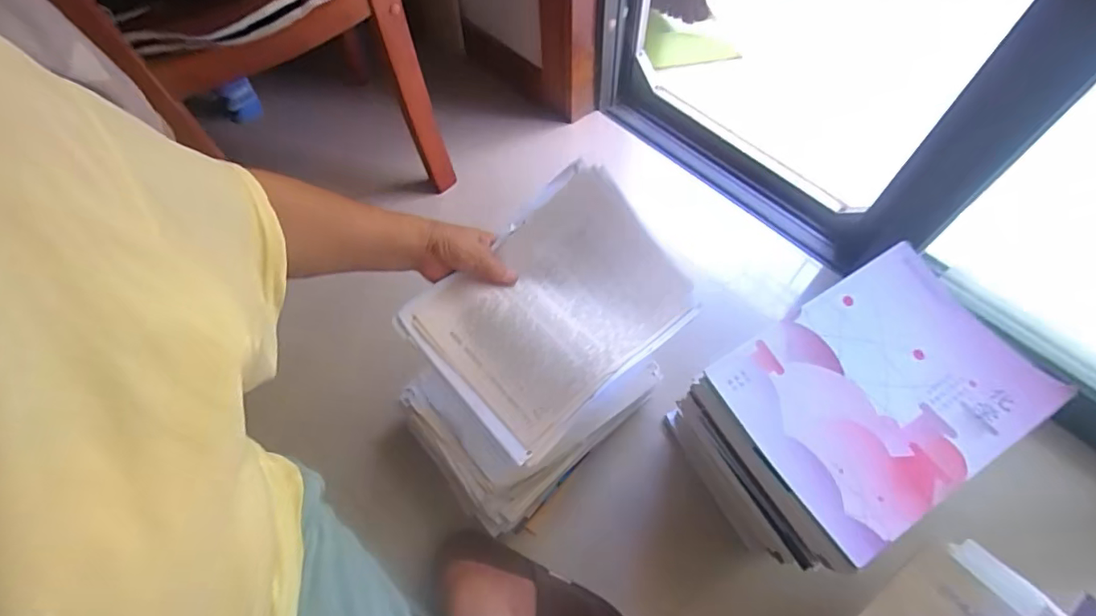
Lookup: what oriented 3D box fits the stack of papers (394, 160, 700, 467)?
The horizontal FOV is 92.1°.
[{"bbox_3d":[0.015,-0.010,0.593,0.299,0.045,0.211,-40,77,-20],"label":"stack of papers"}]

